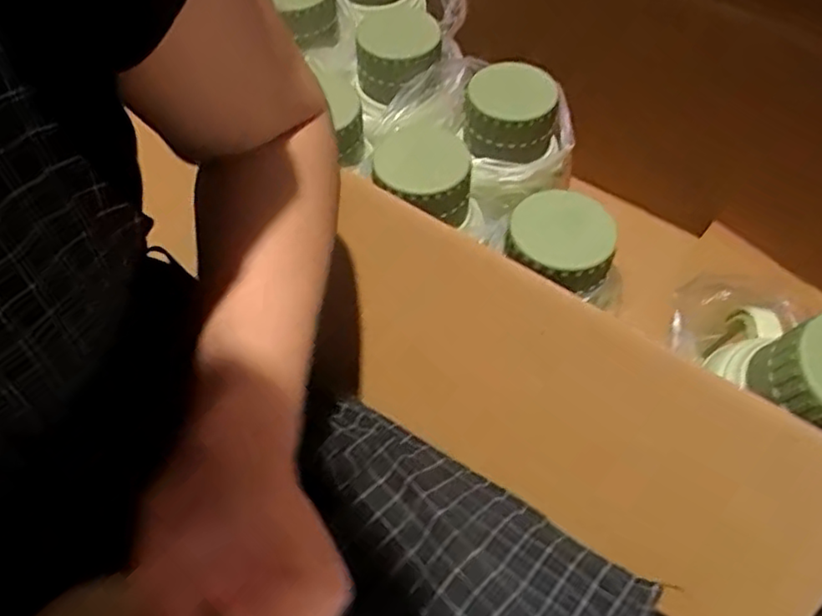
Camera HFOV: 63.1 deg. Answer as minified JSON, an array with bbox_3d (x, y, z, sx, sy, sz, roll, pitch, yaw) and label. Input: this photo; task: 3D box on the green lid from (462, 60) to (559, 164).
[{"bbox_3d":[0.102,-0.201,0.691,0.093,0.070,0.076,9,54,5],"label":"green lid"}]

